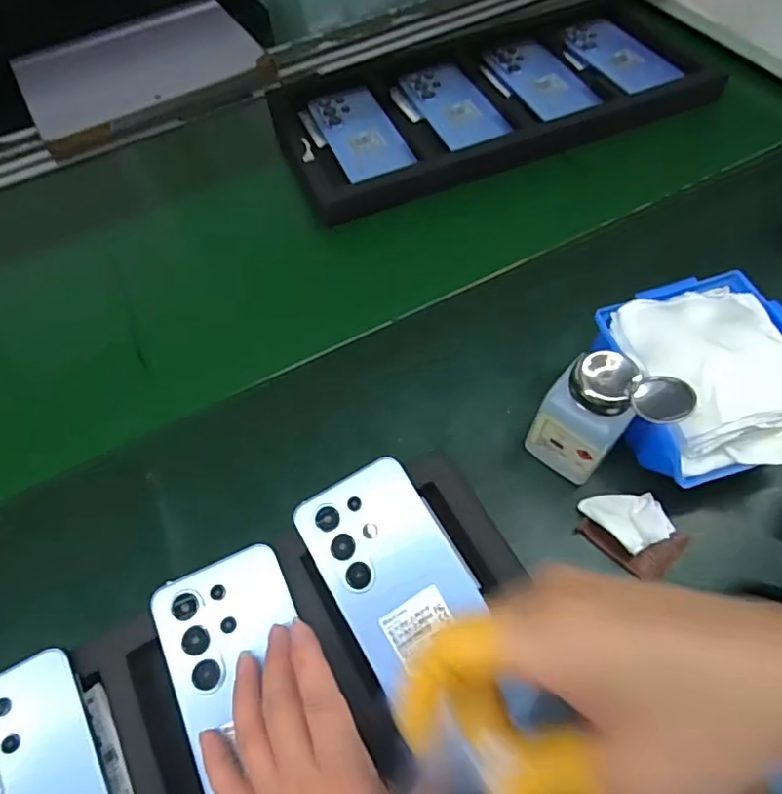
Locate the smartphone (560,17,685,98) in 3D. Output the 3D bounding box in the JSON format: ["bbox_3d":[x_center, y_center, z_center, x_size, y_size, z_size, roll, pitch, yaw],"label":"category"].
[{"bbox_3d":[0.282,-0.424,0.688,0.084,0.009,0.172,-19,60,-9],"label":"smartphone"}]

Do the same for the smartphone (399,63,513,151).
[{"bbox_3d":[0.072,-0.344,0.647,0.079,0.005,0.167,-19,58,-7],"label":"smartphone"}]

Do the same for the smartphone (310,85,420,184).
[{"bbox_3d":[-0.035,-0.301,0.628,0.077,0.005,0.161,-20,58,-8],"label":"smartphone"}]

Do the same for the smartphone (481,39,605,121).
[{"bbox_3d":[0.177,-0.386,0.669,0.074,0.004,0.165,-19,58,-8],"label":"smartphone"}]

